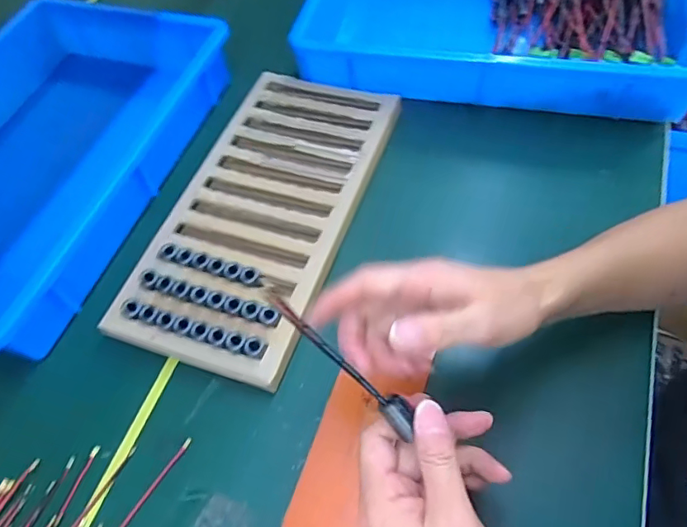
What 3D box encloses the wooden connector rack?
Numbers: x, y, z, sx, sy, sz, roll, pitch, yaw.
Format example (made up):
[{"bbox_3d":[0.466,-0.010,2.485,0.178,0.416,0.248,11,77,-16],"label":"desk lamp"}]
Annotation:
[{"bbox_3d":[-0.078,-0.061,0.545,0.179,0.030,0.359,16,61,14],"label":"wooden connector rack"}]

